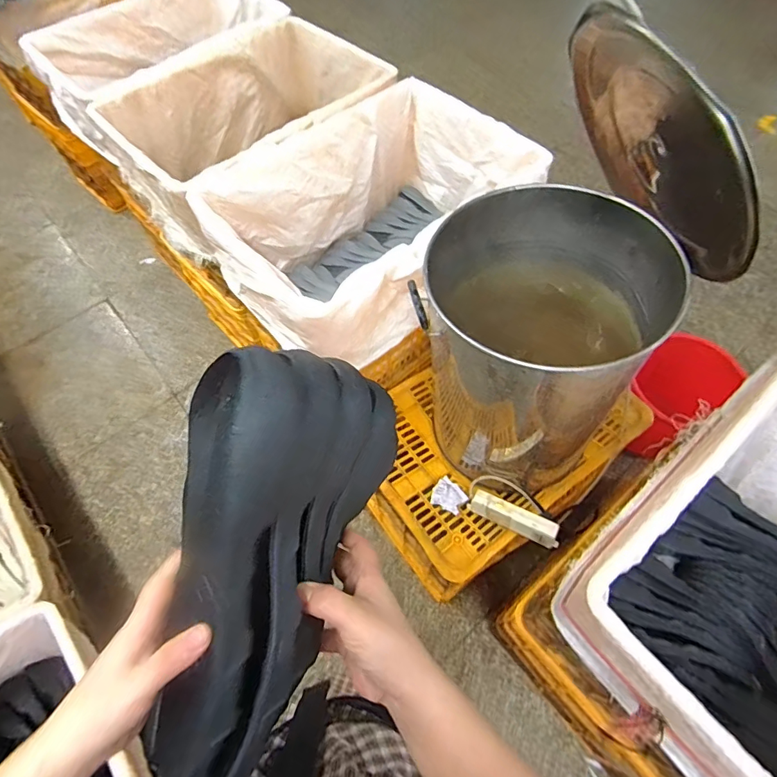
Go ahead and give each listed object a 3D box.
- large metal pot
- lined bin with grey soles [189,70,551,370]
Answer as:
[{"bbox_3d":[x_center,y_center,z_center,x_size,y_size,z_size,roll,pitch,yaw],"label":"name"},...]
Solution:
[{"bbox_3d":[0.271,-0.074,0.906,0.389,0.490,0.379,-1,61,2],"label":"large metal pot"},{"bbox_3d":[-0.033,-0.362,1.101,0.673,0.343,0.492,-42,67,-18],"label":"lined bin with grey soles"}]

